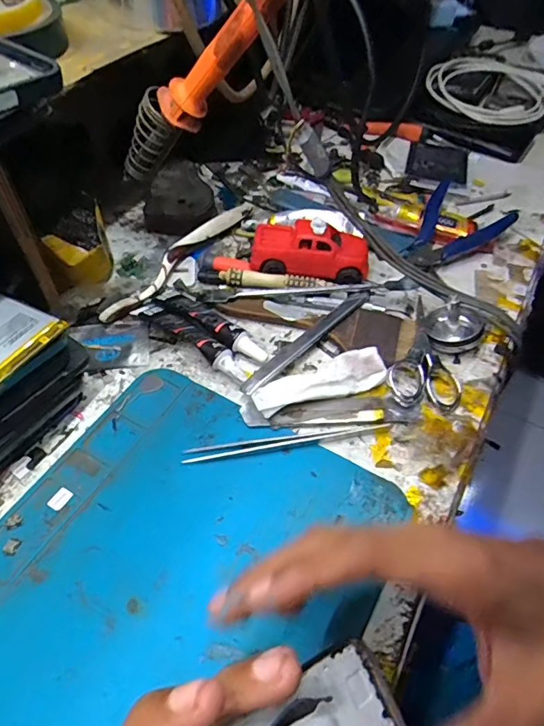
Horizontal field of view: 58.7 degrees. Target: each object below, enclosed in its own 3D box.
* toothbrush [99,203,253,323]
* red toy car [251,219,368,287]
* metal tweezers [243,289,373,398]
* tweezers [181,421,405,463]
[{"bbox_3d":[-0.074,-0.091,0.403,0.019,0.014,0.182,28,57,19],"label":"toothbrush"},{"bbox_3d":[0.031,-0.093,0.392,0.092,0.032,0.047,4,52,1],"label":"red toy car"},{"bbox_3d":[0.026,-0.018,0.350,0.015,0.008,0.128,38,60,24],"label":"metal tweezers"},{"bbox_3d":[0.015,0.048,0.305,0.138,0.004,0.010,-6,53,-7],"label":"tweezers"}]

